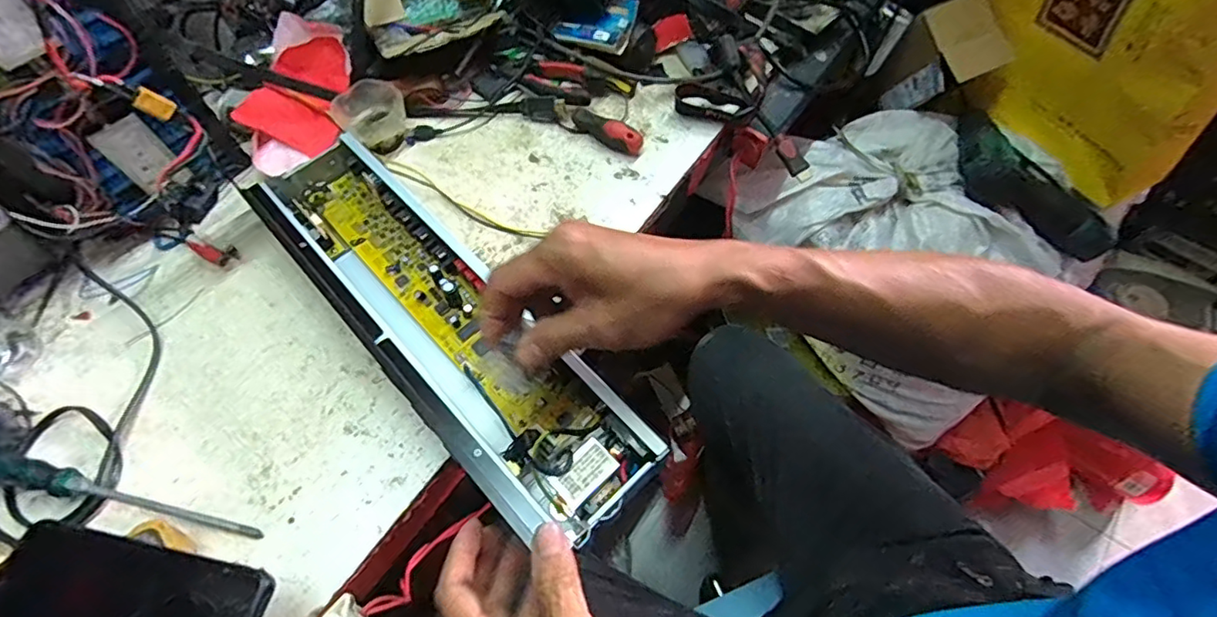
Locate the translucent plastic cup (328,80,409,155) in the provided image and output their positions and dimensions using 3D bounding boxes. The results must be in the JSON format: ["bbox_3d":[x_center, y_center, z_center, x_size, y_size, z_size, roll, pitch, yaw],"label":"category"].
[{"bbox_3d":[-0.234,-0.190,0.581,0.059,0.042,0.061,-1,61,2],"label":"translucent plastic cup"}]

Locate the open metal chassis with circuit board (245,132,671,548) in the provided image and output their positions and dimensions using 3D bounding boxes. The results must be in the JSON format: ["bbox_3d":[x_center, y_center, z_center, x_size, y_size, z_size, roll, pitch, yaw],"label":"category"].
[{"bbox_3d":[-0.140,0.004,0.465,0.106,0.046,0.416,-40,66,-17],"label":"open metal chassis with circuit board"}]

